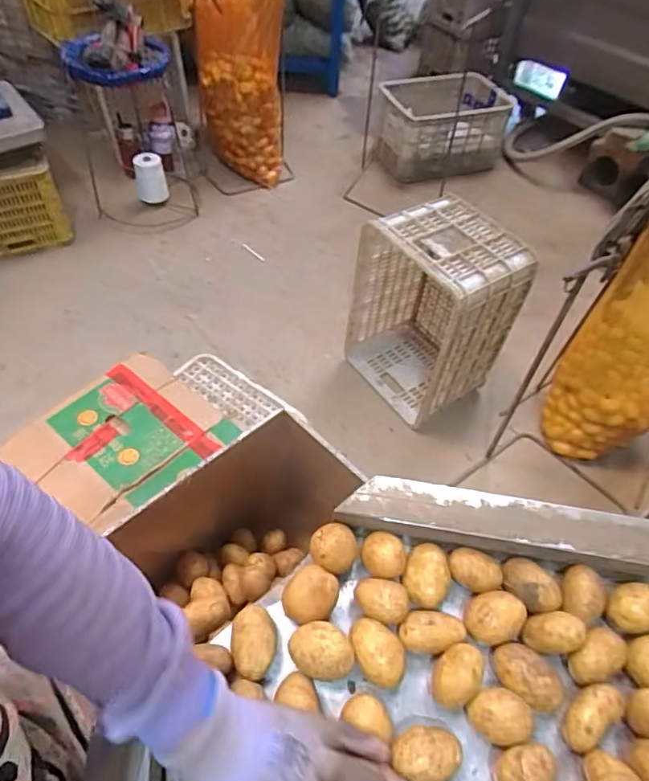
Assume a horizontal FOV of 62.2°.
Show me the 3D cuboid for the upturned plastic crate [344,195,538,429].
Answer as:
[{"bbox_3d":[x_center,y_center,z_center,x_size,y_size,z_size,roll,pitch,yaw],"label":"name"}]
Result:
[{"bbox_3d":[0.299,-0.218,1.556,0.313,0.538,0.368,-29,60,-24],"label":"upturned plastic crate"}]

